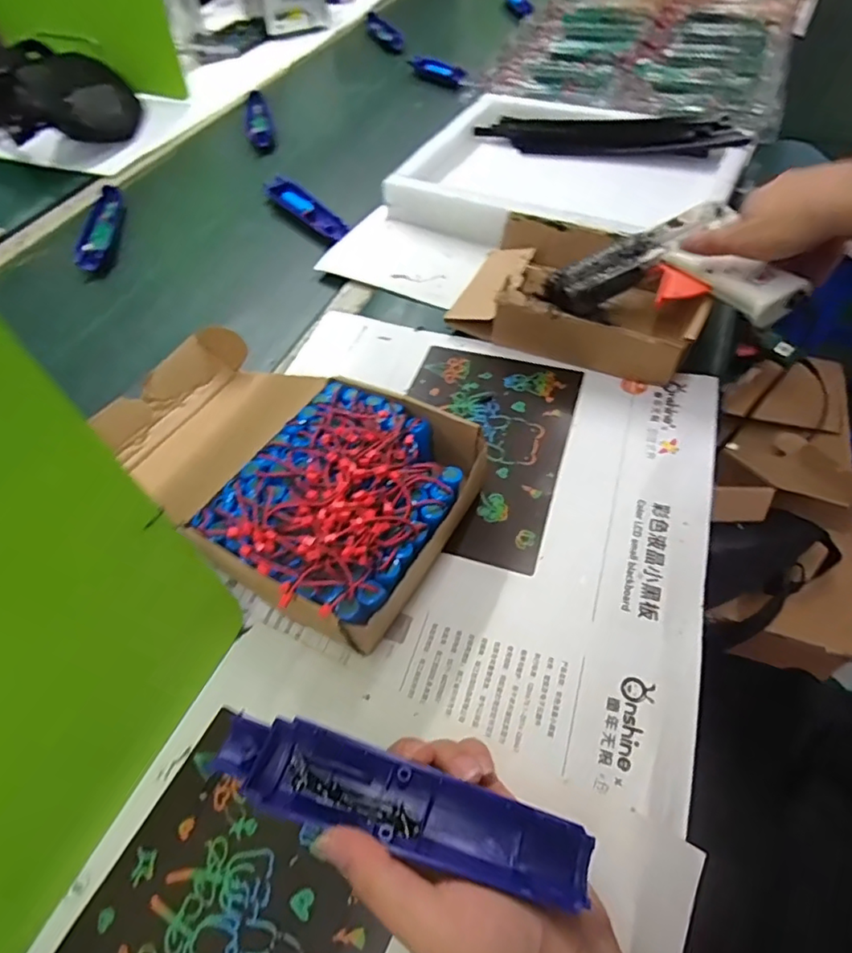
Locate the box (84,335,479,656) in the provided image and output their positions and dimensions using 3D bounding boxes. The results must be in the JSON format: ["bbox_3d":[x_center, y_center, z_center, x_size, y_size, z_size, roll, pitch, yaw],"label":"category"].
[{"bbox_3d":[-0.117,-0.015,0.434,0.311,0.072,0.174,26,59,23],"label":"box"}]

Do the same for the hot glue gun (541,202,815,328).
[{"bbox_3d":[0.218,-0.187,0.503,0.207,0.039,0.121,15,68,36],"label":"hot glue gun"}]

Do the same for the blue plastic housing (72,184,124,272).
[{"bbox_3d":[-0.395,-0.301,0.708,0.042,0.029,0.172,-7,53,-3],"label":"blue plastic housing"}]

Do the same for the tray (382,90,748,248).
[{"bbox_3d":[0.166,-0.373,0.703,0.369,0.052,0.316,23,57,18],"label":"tray"}]

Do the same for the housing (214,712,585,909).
[{"bbox_3d":[-0.013,0.146,0.258,0.165,0.021,0.037,14,55,10],"label":"housing"}]

